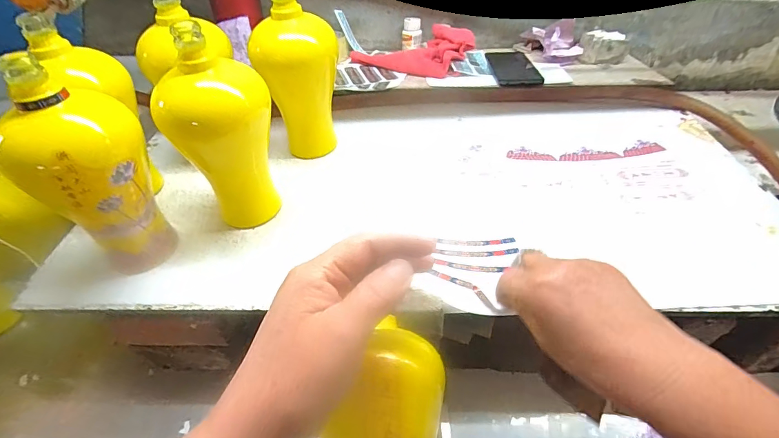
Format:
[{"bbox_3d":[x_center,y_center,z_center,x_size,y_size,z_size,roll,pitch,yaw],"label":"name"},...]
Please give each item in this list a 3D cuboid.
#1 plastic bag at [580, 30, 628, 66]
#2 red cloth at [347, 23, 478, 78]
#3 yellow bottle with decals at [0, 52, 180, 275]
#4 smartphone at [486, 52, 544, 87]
[{"bbox_3d":[0.394,-0.319,0.731,0.080,0.037,0.069,5,47,12],"label":"plastic bag"},{"bbox_3d":[0.049,-0.328,0.743,0.213,0.050,0.147,22,52,19],"label":"red cloth"},{"bbox_3d":[-0.268,-0.032,0.368,0.084,0.204,0.084,-1,46,6],"label":"yellow bottle with decals"},{"bbox_3d":[0.220,-0.275,0.717,0.076,0.008,0.176,1,38,2],"label":"smartphone"}]

